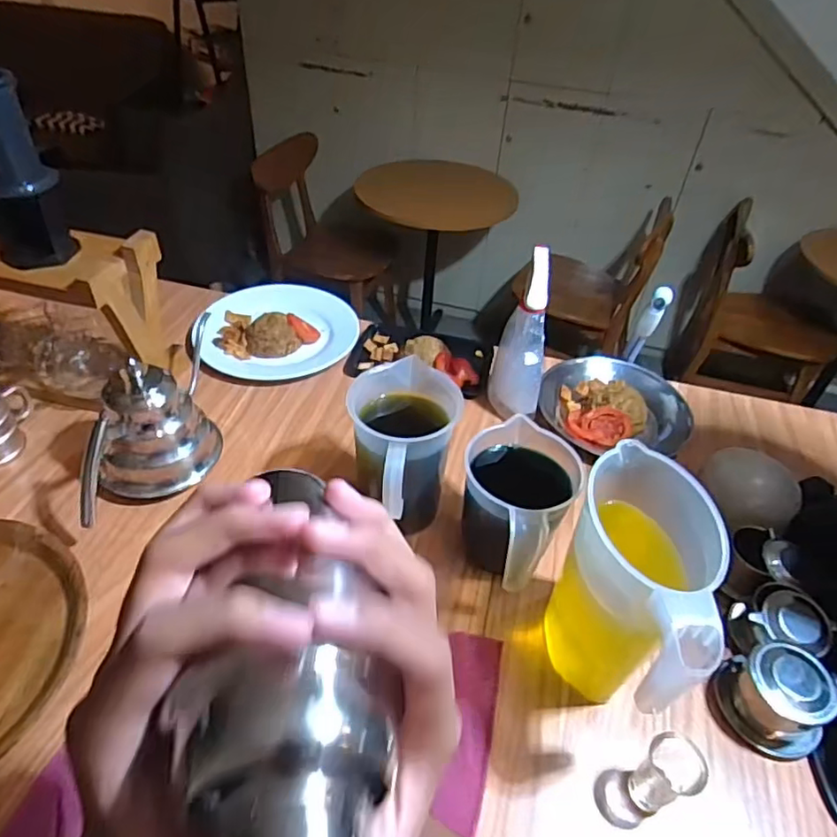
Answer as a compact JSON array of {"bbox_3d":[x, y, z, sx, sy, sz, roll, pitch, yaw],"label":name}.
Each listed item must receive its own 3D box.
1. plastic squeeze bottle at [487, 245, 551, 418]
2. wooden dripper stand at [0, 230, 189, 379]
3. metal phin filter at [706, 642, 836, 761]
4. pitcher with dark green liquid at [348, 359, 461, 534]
[{"bbox_3d":[0.142,-0.104,0.786,0.069,0.227,0.078,11,42,6],"label":"plastic squeeze bottle"},{"bbox_3d":[-0.549,-0.160,0.777,0.435,0.196,0.149,12,42,7],"label":"wooden dripper stand"},{"bbox_3d":[0.328,0.254,0.537,0.088,0.065,0.091,3,42,-2],"label":"metal phin filter"},{"bbox_3d":[-0.014,0.051,0.644,0.115,0.174,0.144,-6,43,-13],"label":"pitcher with dark green liquid"}]

